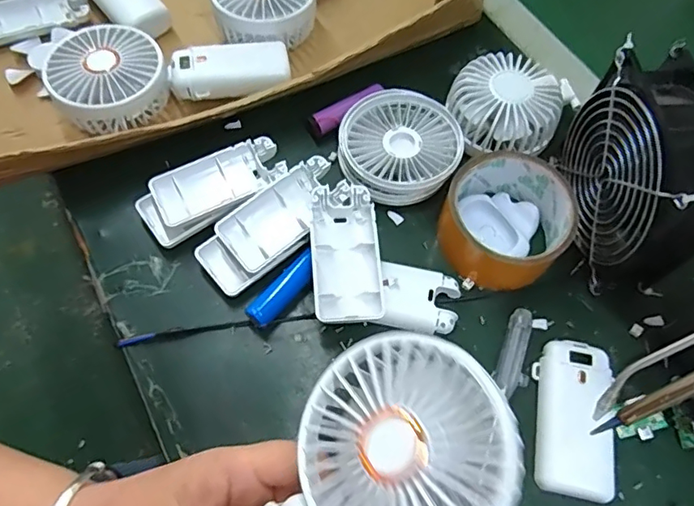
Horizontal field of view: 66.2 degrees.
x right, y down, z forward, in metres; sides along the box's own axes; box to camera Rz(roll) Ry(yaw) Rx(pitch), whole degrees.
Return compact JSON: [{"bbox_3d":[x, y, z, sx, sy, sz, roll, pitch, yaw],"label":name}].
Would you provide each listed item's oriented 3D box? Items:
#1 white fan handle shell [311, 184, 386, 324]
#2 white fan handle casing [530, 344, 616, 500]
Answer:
[{"bbox_3d":[-0.001,0.001,0.358,0.045,0.024,0.091,-4,64,-4],"label":"white fan handle shell"},{"bbox_3d":[0.141,0.100,0.331,0.045,0.011,0.092,9,64,2],"label":"white fan handle casing"}]

